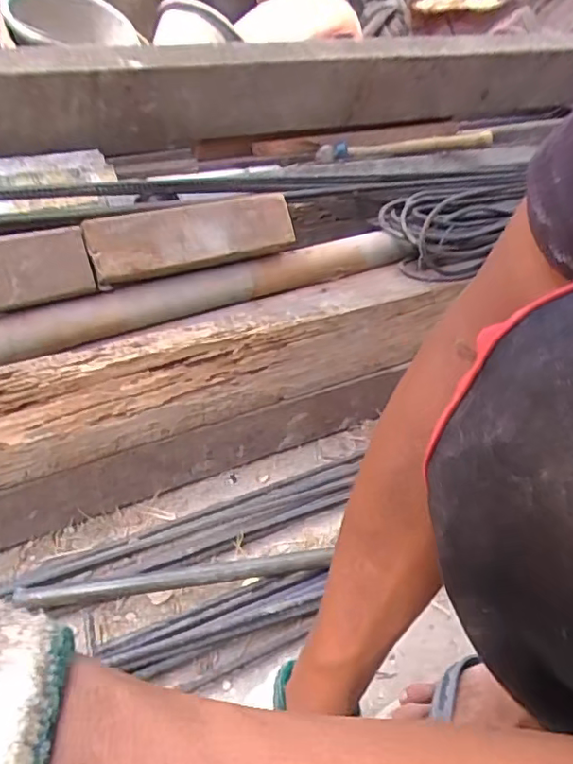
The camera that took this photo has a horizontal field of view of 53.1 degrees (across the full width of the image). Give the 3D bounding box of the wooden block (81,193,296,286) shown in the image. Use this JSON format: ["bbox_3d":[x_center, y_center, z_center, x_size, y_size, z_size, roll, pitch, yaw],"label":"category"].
[{"bbox_3d":[-0.124,-0.205,0.808,0.300,0.082,0.052,-20,32,-29],"label":"wooden block"}]

